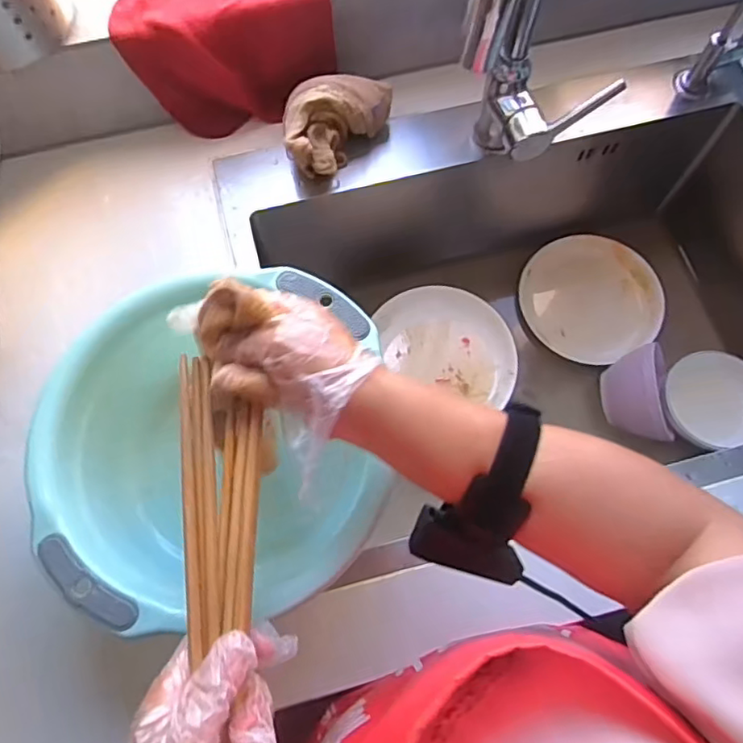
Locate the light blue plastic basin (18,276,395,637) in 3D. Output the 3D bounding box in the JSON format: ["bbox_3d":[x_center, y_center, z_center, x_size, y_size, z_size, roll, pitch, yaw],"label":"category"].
[{"bbox_3d":[-0.119,0.051,0.456,0.248,0.091,0.262,0,70,0],"label":"light blue plastic basin"}]

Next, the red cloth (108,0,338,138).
[{"bbox_3d":[-0.139,-0.321,0.589,0.192,0.121,0.092,-17,71,-6],"label":"red cloth"}]

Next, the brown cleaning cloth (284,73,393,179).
[{"bbox_3d":[-0.039,-0.254,0.583,0.071,0.061,0.120,35,74,12],"label":"brown cleaning cloth"}]

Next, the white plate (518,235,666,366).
[{"bbox_3d":[0.287,-0.096,0.772,0.174,0.043,0.169,0,70,0],"label":"white plate"}]

